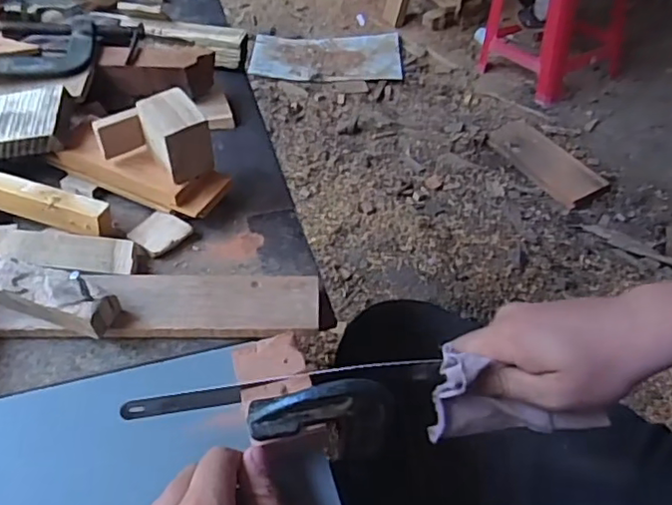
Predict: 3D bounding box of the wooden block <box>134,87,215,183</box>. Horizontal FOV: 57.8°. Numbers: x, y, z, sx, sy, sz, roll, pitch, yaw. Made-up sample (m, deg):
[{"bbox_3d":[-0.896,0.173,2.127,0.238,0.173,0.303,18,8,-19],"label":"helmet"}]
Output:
[{"bbox_3d":[-0.125,-0.091,0.477,0.041,0.051,0.053,-28,51,-27],"label":"wooden block"}]

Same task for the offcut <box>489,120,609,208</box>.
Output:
[{"bbox_3d":[0.590,-0.266,1.750,0.155,0.034,0.371,-22,49,-22],"label":"offcut"}]

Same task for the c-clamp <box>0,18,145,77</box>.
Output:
[{"bbox_3d":[-0.284,-0.192,0.569,0.188,0.022,0.080,-7,45,-8],"label":"c-clamp"}]

